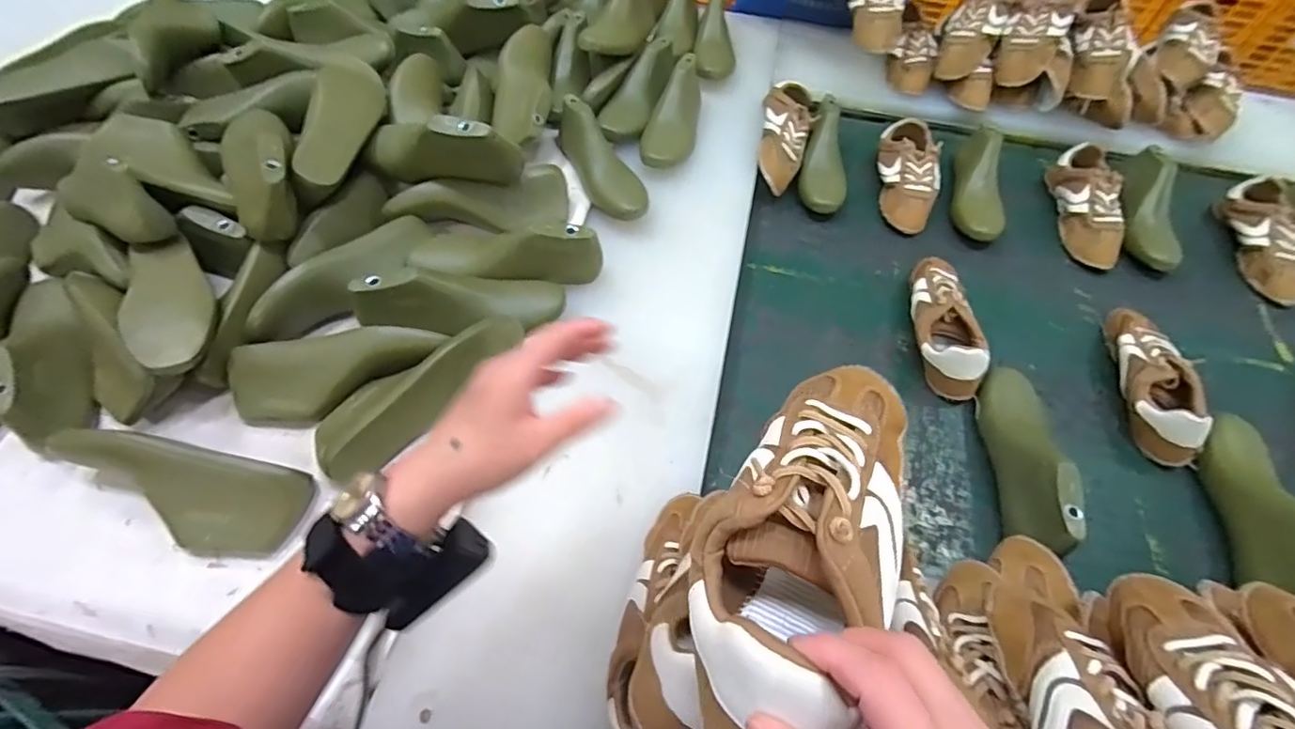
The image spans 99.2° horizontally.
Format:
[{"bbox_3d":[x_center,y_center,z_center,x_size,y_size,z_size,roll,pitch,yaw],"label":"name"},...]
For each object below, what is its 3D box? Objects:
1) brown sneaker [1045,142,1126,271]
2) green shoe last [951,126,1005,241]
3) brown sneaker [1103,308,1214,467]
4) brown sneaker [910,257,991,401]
[{"bbox_3d":[0.699,-0.263,0.880,0.075,0.072,0.227,14,59,8],"label":"brown sneaker"},{"bbox_3d":[0.544,-0.298,0.893,0.080,0.075,0.219,16,60,10],"label":"green shoe last"},{"bbox_3d":[0.648,0.016,0.705,0.083,0.076,0.230,12,59,7],"label":"brown sneaker"},{"bbox_3d":[0.400,-0.061,0.739,0.096,0.070,0.220,4,59,3],"label":"brown sneaker"}]

